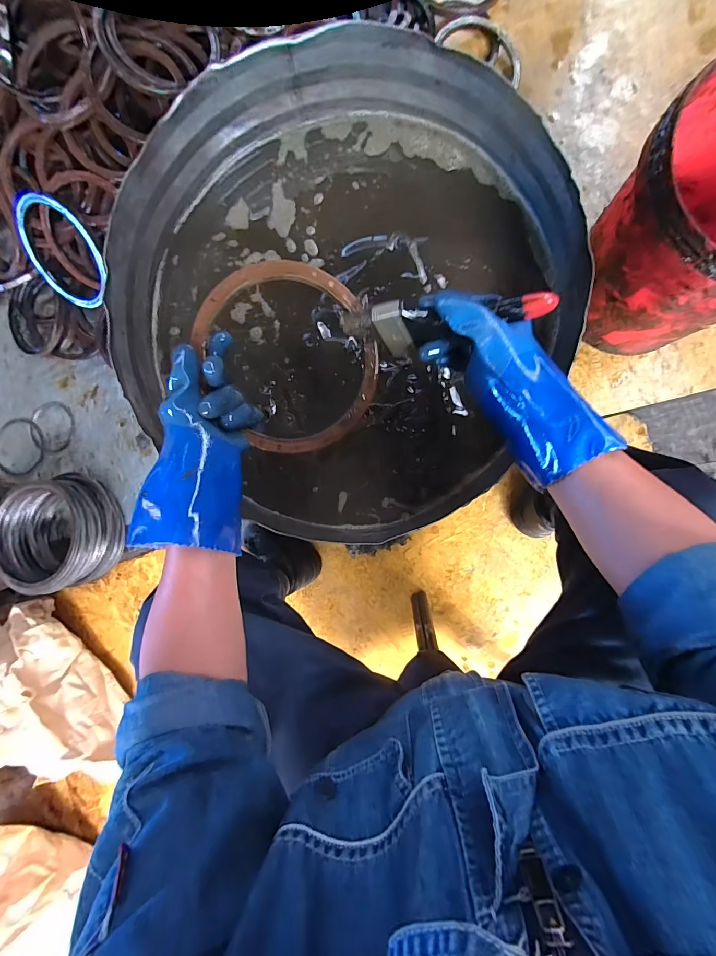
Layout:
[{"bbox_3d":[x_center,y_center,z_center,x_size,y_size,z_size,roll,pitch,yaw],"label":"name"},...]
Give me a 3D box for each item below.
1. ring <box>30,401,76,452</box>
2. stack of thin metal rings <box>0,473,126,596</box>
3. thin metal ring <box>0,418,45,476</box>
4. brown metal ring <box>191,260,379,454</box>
[{"bbox_3d":[-0.710,-0.119,0.859,0.112,0.008,0.117,0,91,7],"label":"ring"},{"bbox_3d":[-0.628,0.112,0.787,0.211,0.136,0.223,-7,90,7],"label":"stack of thin metal rings"},{"bbox_3d":[-0.803,-0.074,0.876,0.138,0.010,0.133,0,88,5],"label":"thin metal ring"},{"bbox_3d":[-0.066,-0.130,0.392,0.167,0.012,0.198,-30,100,-5],"label":"brown metal ring"}]

